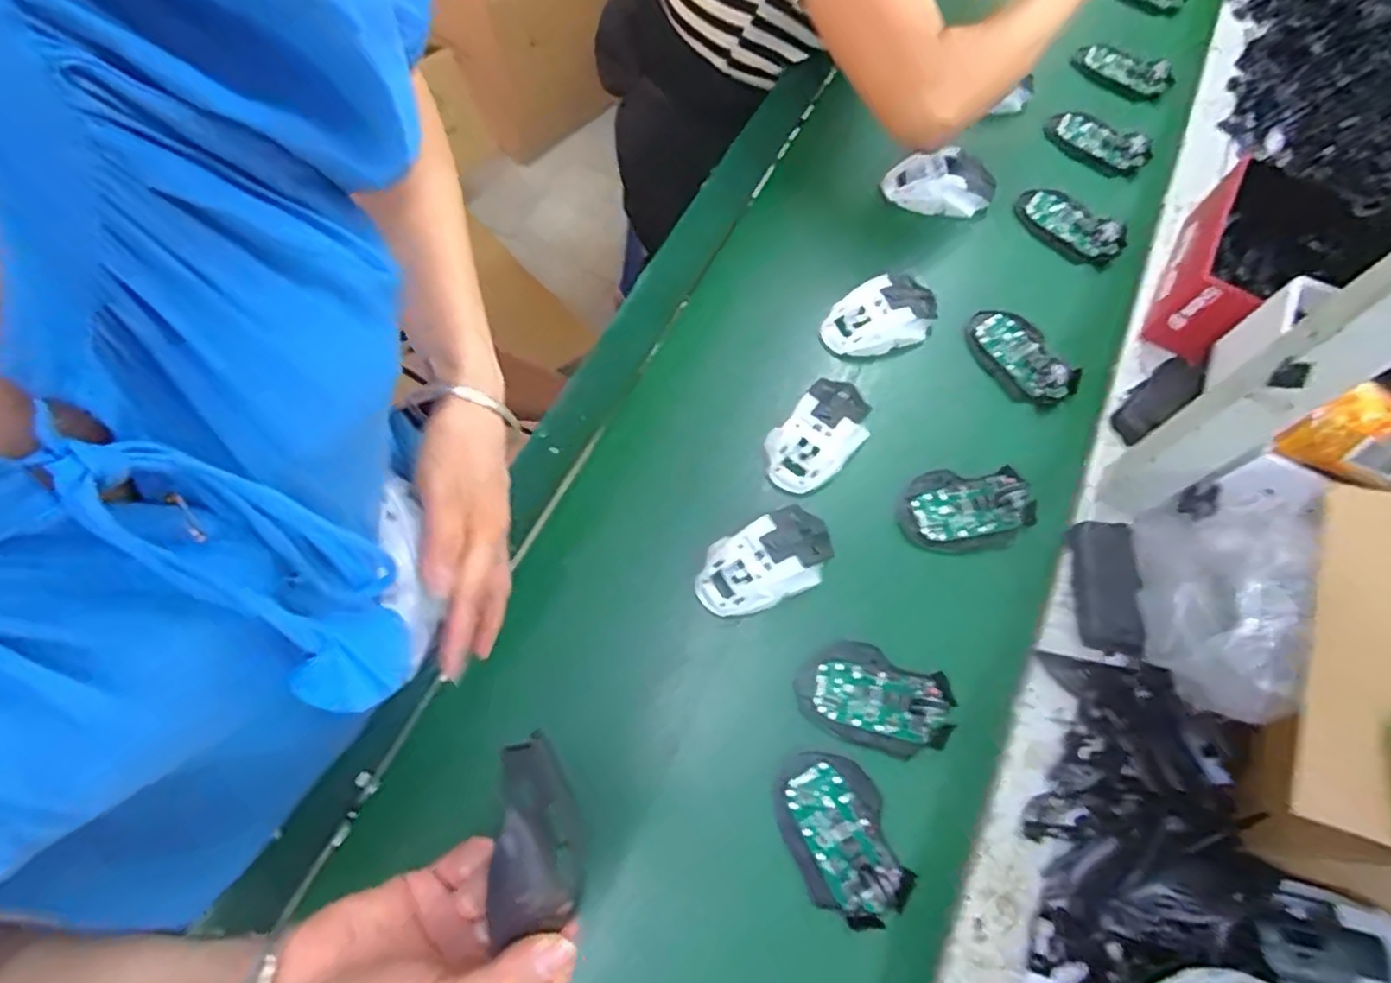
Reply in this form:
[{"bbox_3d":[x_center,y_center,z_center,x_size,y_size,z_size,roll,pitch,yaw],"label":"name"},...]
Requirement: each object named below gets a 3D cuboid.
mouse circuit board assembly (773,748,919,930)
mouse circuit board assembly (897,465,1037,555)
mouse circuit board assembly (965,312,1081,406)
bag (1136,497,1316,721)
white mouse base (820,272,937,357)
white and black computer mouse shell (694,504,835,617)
[{"bbox_3d":[0.103,0.244,0.489,0.073,0.025,0.111,-24,68,-12],"label":"mouse circuit board assembly"},{"bbox_3d":[0.235,0.017,0.597,0.109,0.024,0.075,-2,65,-2],"label":"mouse circuit board assembly"},{"bbox_3d":[0.313,-0.134,0.668,0.063,0.025,0.114,-23,67,-11],"label":"mouse circuit board assembly"},{"bbox_3d":[0.384,0.077,0.502,0.072,0.141,0.170,17,66,7],"label":"bag"},{"bbox_3d":[0.183,-0.171,0.671,0.115,0.048,0.064,-28,68,-13],"label":"white mouse base"},{"bbox_3d":[0.057,0.054,0.556,0.117,0.031,0.065,-24,68,-12],"label":"white and black computer mouse shell"}]

